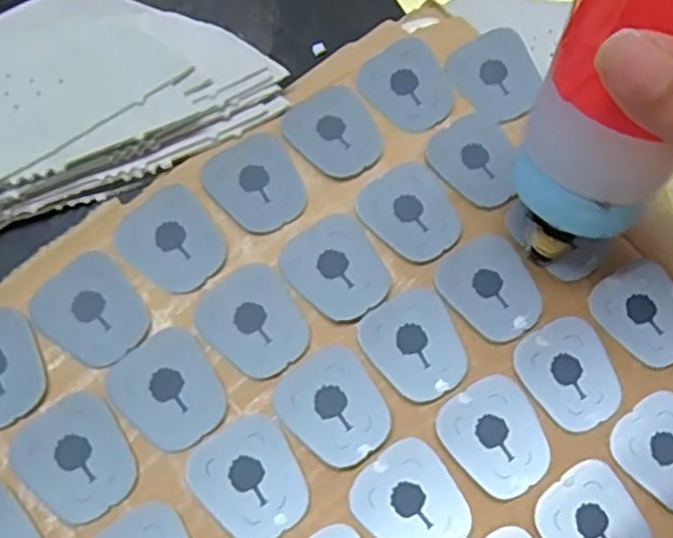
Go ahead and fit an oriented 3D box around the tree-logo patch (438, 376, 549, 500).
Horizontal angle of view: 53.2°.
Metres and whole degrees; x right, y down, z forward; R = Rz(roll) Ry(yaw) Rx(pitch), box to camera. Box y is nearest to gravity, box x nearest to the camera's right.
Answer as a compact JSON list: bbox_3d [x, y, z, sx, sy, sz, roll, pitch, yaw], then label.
[{"bbox_3d":[0.057,0.058,0.234,0.033,0.004,0.038,-30,77,-15],"label":"tree-logo patch"}]

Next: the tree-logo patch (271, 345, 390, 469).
[{"bbox_3d":[-0.001,0.047,0.233,0.032,0.004,0.038,-34,78,-16],"label":"tree-logo patch"}]

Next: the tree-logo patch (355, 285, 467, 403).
[{"bbox_3d":[0.028,0.028,0.241,0.033,0.004,0.038,-23,75,-13],"label":"tree-logo patch"}]

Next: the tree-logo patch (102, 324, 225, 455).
[{"bbox_3d":[-0.057,0.041,0.232,0.031,0.004,0.038,-37,78,-19],"label":"tree-logo patch"}]

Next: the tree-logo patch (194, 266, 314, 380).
[{"bbox_3d":[-0.029,0.018,0.241,0.032,0.004,0.039,-38,79,-17],"label":"tree-logo patch"}]

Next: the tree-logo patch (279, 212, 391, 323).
[{"bbox_3d":[0.001,-0.001,0.248,0.033,0.004,0.038,-32,77,-15],"label":"tree-logo patch"}]

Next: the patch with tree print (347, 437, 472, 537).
[{"bbox_3d":[0.026,0.079,0.226,0.033,0.004,0.038,-33,78,-16],"label":"patch with tree print"}]

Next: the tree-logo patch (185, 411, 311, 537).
[{"bbox_3d":[-0.028,0.070,0.223,0.032,0.004,0.039,-31,77,-15],"label":"tree-logo patch"}]

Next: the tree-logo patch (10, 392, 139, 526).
[{"bbox_3d":[-0.086,0.062,0.221,0.032,0.004,0.038,-32,77,-15],"label":"tree-logo patch"}]

